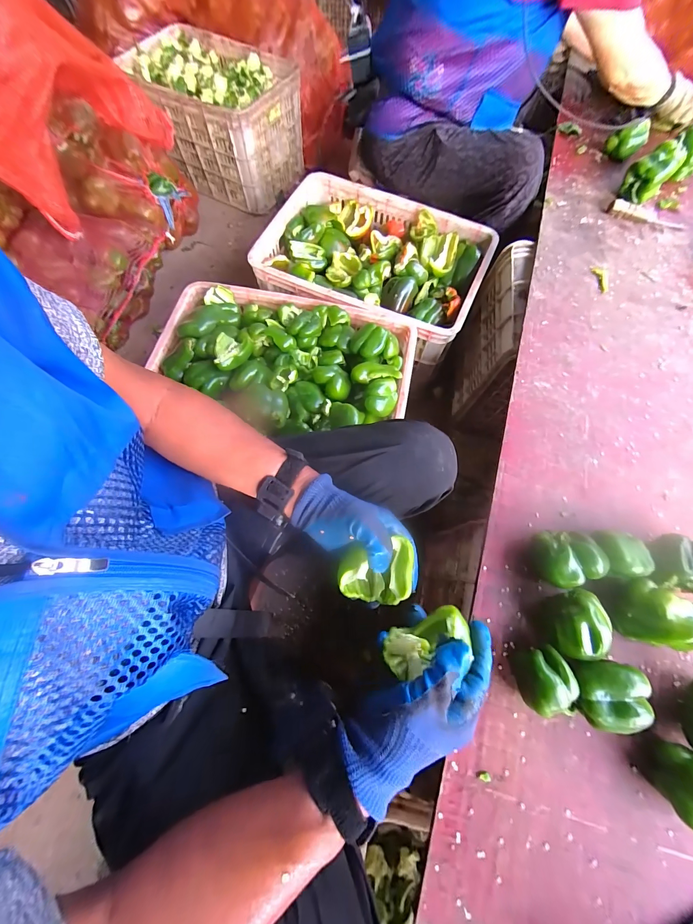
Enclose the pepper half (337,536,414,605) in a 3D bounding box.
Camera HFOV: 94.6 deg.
[{"bbox_3d":[0.031,0.117,0.350,0.075,0.038,0.067,7,71,0],"label":"pepper half"}]

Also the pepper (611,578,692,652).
[{"bbox_3d":[0.383,0.189,0.402,0.073,0.084,0.072,1,71,-2],"label":"pepper"}]

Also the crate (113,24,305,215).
[{"bbox_3d":[-0.406,-1.083,1.053,0.416,0.260,0.291,26,72,7],"label":"crate"}]

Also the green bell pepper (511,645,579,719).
[{"bbox_3d":[0.241,0.260,0.382,0.064,0.056,0.070,6,71,0],"label":"green bell pepper"}]

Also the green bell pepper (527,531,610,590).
[{"bbox_3d":[0.280,0.126,0.421,0.070,0.072,0.067,1,71,-2],"label":"green bell pepper"}]

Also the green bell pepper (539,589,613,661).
[{"bbox_3d":[0.284,0.202,0.402,0.061,0.063,0.076,31,72,8],"label":"green bell pepper"}]

